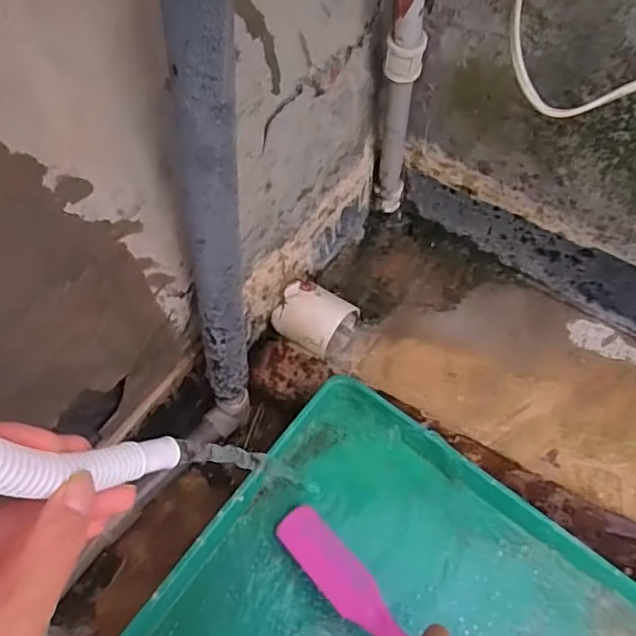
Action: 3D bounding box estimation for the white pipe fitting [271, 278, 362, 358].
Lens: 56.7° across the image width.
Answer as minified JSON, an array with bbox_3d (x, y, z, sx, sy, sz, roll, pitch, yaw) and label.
[{"bbox_3d":[-0.004,0.006,0.672,0.071,0.068,0.075,28,63,18],"label":"white pipe fitting"}]

